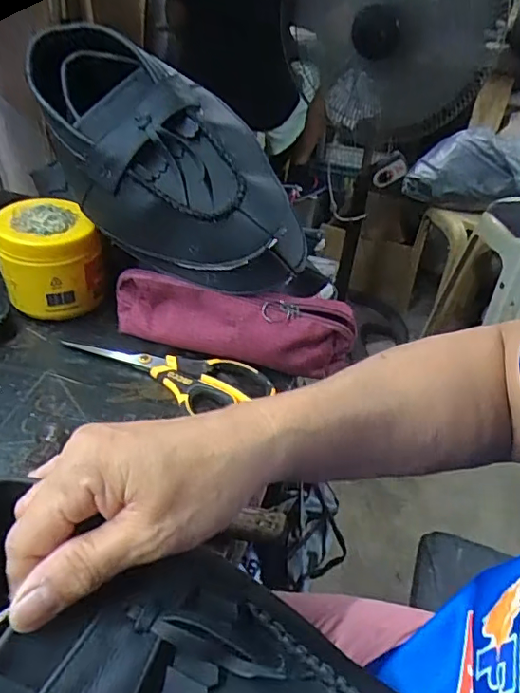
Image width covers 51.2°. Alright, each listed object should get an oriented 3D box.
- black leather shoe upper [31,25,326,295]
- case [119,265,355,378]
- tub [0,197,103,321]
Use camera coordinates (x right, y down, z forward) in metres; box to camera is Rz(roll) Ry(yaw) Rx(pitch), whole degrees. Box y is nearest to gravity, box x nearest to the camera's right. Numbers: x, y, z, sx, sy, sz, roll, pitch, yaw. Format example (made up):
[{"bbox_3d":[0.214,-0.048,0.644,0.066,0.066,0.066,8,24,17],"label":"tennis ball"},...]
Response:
[{"bbox_3d":[-0.084,-0.164,0.509,0.324,0.109,0.126,46,48,4],"label":"black leather shoe upper"},{"bbox_3d":[-0.031,-0.021,0.512,0.229,0.068,0.050,9,39,5],"label":"case"},{"bbox_3d":[-0.213,-0.086,0.552,0.090,0.097,0.083,3,38,-2],"label":"tub"}]

